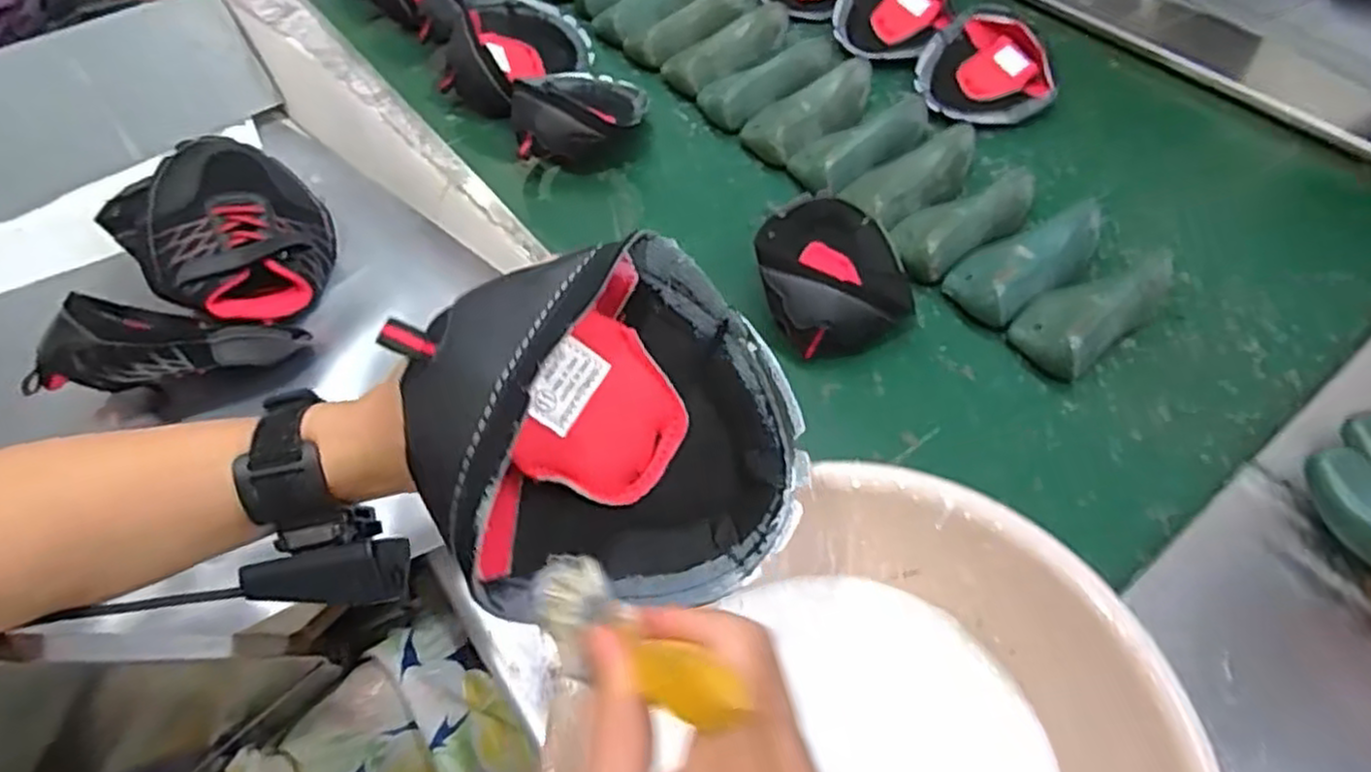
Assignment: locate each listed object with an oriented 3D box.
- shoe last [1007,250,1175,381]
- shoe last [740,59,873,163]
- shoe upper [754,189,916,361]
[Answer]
[{"bbox_3d":[0.389,-0.080,0.683,0.183,0.058,0.085,-34,62,-20],"label":"shoe last"},{"bbox_3d":[0.150,-0.325,0.860,0.168,0.058,0.094,-39,64,-22],"label":"shoe last"},{"bbox_3d":[0.141,-0.112,0.697,0.142,0.072,0.181,5,56,4],"label":"shoe upper"}]

